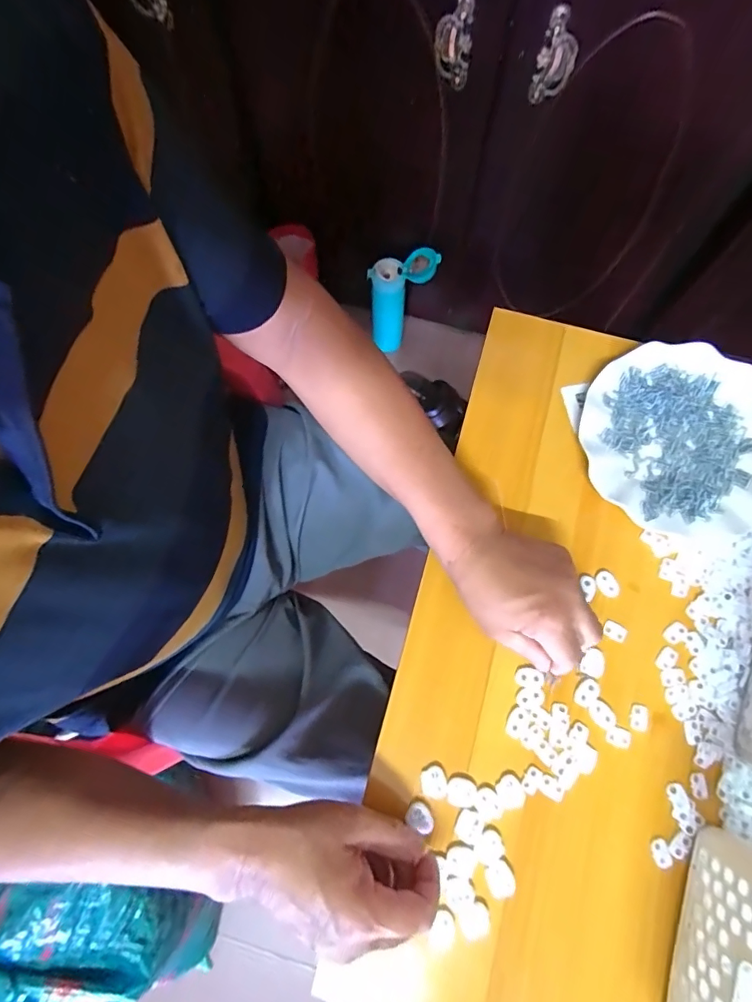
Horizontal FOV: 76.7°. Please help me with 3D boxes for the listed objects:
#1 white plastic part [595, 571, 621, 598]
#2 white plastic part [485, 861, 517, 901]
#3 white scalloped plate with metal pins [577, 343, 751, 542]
[{"bbox_3d":[0.200,0.073,0.411,0.016,0.004,0.023,-41,79,-9],"label":"white plastic part"},{"bbox_3d":[0.095,0.289,0.360,0.021,0.006,0.021,0,76,0],"label":"white plastic part"},{"bbox_3d":[0.279,-0.056,0.433,0.179,0.018,0.176,0,76,0],"label":"white scalloped plate with metal pins"}]

